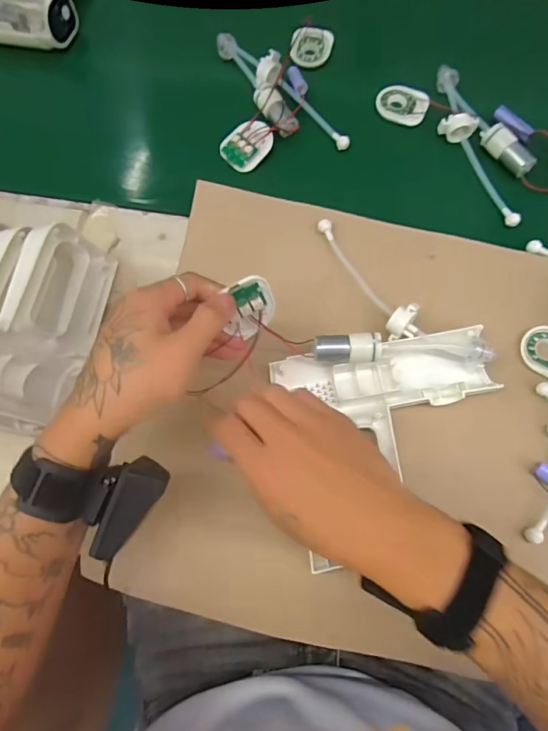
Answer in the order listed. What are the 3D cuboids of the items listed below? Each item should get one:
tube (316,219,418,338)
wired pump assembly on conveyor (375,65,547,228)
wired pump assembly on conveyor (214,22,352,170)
[{"bbox_3d":[0.092,-0.088,0.443,0.028,0.036,0.143,-28,75,-7],"label":"tube"},{"bbox_3d":[0.250,-0.258,0.508,0.139,0.029,0.252,-37,77,-9],"label":"wired pump assembly on conveyor"},{"bbox_3d":[0.007,-0.320,0.527,0.137,0.034,0.190,-5,74,0],"label":"wired pump assembly on conveyor"}]

